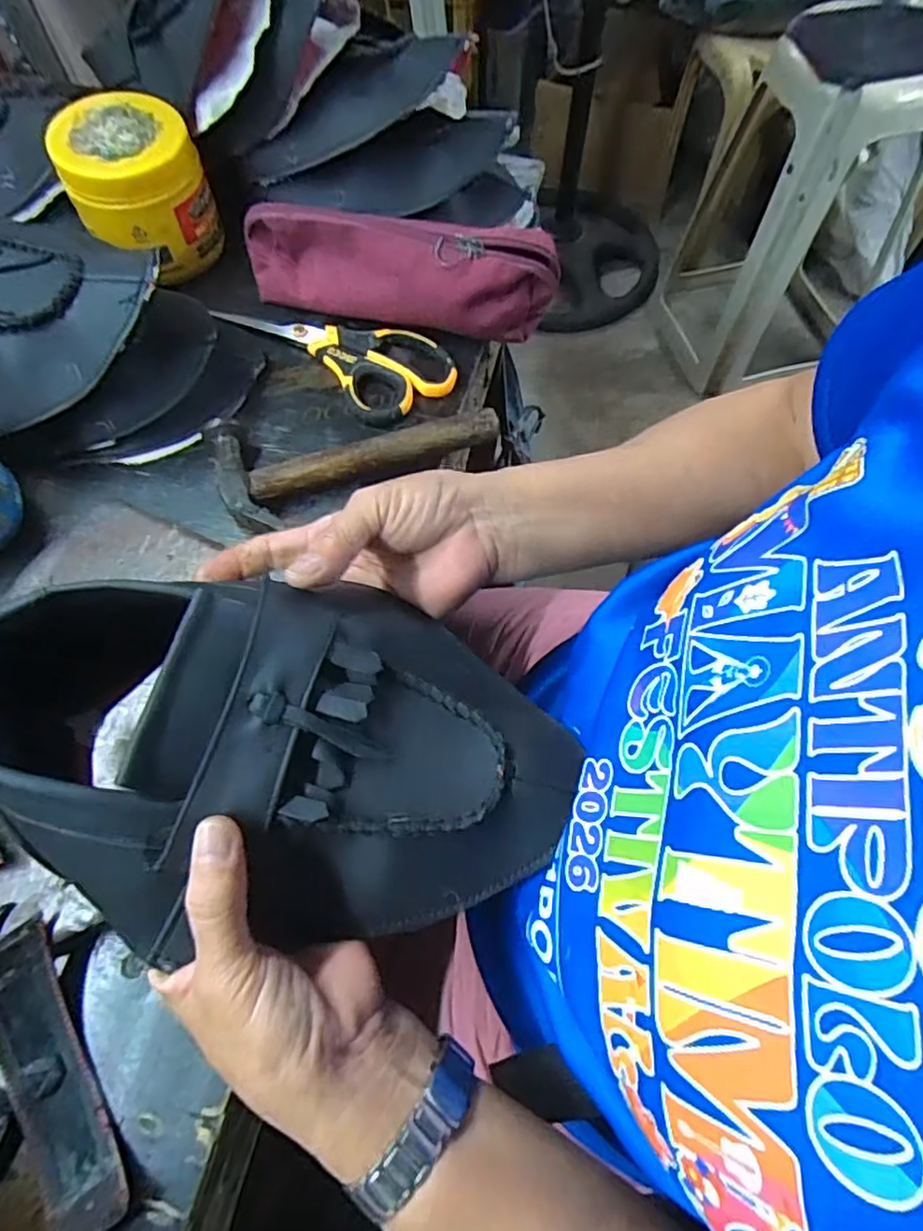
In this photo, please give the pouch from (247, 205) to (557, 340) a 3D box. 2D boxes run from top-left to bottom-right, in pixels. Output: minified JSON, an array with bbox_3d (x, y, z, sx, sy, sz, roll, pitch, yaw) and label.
[{"bbox_3d":[-0.048,-0.254,0.471,0.227,0.065,0.054,11,66,5],"label":"pouch"}]

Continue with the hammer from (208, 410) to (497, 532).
[{"bbox_3d":[-0.073,-0.117,0.434,0.181,0.020,0.078,-23,68,-10],"label":"hammer"}]

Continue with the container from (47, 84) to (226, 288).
[{"bbox_3d":[-0.238,-0.318,0.481,0.094,0.079,0.092,-24,68,-10],"label":"container"}]

